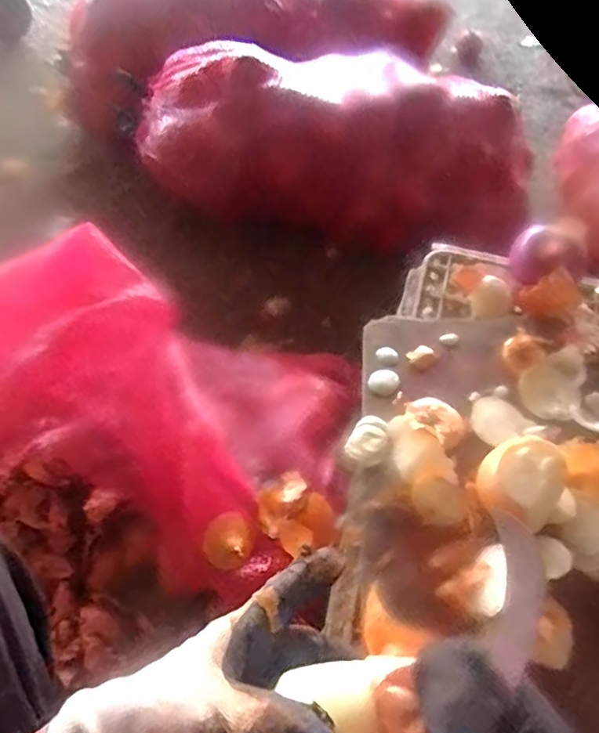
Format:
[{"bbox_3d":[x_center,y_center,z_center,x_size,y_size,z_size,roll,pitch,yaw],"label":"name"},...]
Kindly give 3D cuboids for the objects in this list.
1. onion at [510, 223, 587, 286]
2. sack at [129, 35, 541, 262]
[{"bbox_3d":[0.265,-0.116,0.606,0.063,0.061,0.069,-1,57,-6],"label":"onion"},{"bbox_3d":[0.058,-0.378,0.932,0.619,0.222,0.219,11,57,2],"label":"sack"}]

